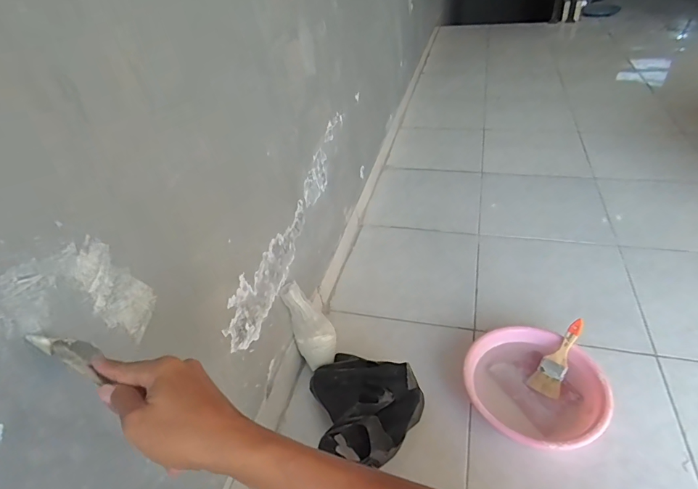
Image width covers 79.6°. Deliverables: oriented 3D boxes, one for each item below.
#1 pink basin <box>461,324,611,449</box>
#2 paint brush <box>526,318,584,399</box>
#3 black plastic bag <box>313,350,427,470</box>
[{"bbox_3d":[0.384,0.305,0.879,0.275,0.084,0.251,-1,37,1],"label":"pink basin"},{"bbox_3d":[0.456,0.242,0.901,0.060,0.018,0.177,29,78,34],"label":"paint brush"},{"bbox_3d":[0.005,0.319,0.849,0.244,0.132,0.225,23,44,29],"label":"black plastic bag"}]

